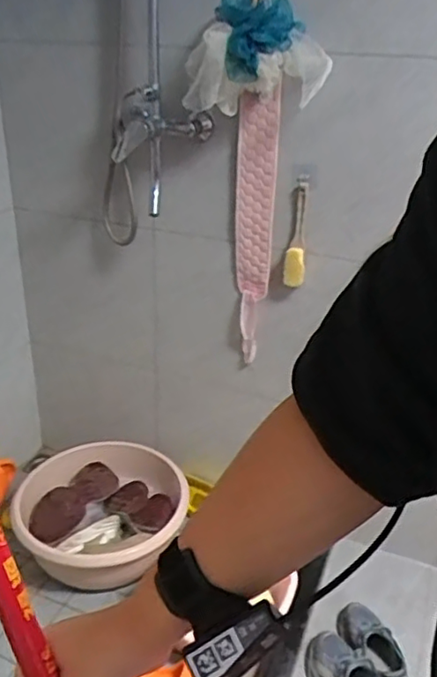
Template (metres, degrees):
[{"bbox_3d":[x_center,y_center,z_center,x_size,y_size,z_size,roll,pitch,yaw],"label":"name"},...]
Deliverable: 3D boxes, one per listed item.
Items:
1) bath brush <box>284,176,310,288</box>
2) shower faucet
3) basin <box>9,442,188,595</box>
[{"bbox_3d":[0.156,-0.213,1.190,0.040,0.221,0.031,3,28,2],"label":"bath brush"},{"bbox_3d":[-0.108,-0.355,1.149,0.176,0.229,0.114,-4,28,-11],"label":"shower faucet"},{"bbox_3d":[-0.271,0.405,1.402,0.383,0.164,0.341,-5,29,-14],"label":"basin"}]

